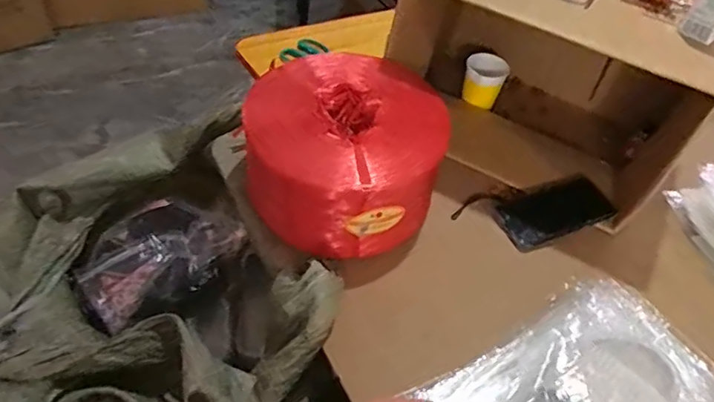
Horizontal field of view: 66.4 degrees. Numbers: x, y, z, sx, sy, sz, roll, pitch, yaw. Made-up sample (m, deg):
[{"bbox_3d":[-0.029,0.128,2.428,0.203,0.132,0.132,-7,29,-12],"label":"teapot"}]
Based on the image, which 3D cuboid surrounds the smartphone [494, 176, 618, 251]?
[{"bbox_3d":[0.279,0.014,0.778,0.153,0.012,0.081,-23,63,-8],"label":"smartphone"}]

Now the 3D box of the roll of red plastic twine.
[{"bbox_3d":[-0.017,-0.066,0.740,0.249,0.131,0.281,-3,45,-11],"label":"roll of red plastic twine"}]

